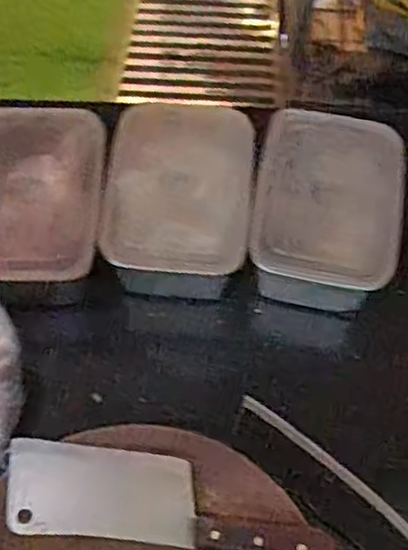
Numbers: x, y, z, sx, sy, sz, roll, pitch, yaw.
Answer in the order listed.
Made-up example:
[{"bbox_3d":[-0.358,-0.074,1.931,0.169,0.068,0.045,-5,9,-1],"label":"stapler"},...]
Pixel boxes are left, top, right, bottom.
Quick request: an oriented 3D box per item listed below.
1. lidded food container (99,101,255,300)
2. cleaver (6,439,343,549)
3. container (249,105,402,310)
[{"bbox_3d":[-0.026,-0.091,0.745,0.152,0.049,0.203,5,60,1],"label":"lidded food container"},{"bbox_3d":[-0.030,0.203,0.624,0.293,0.016,0.078,6,60,2],"label":"cleaver"},{"bbox_3d":[0.133,-0.071,0.765,0.151,0.076,0.205,9,60,3],"label":"container"}]

